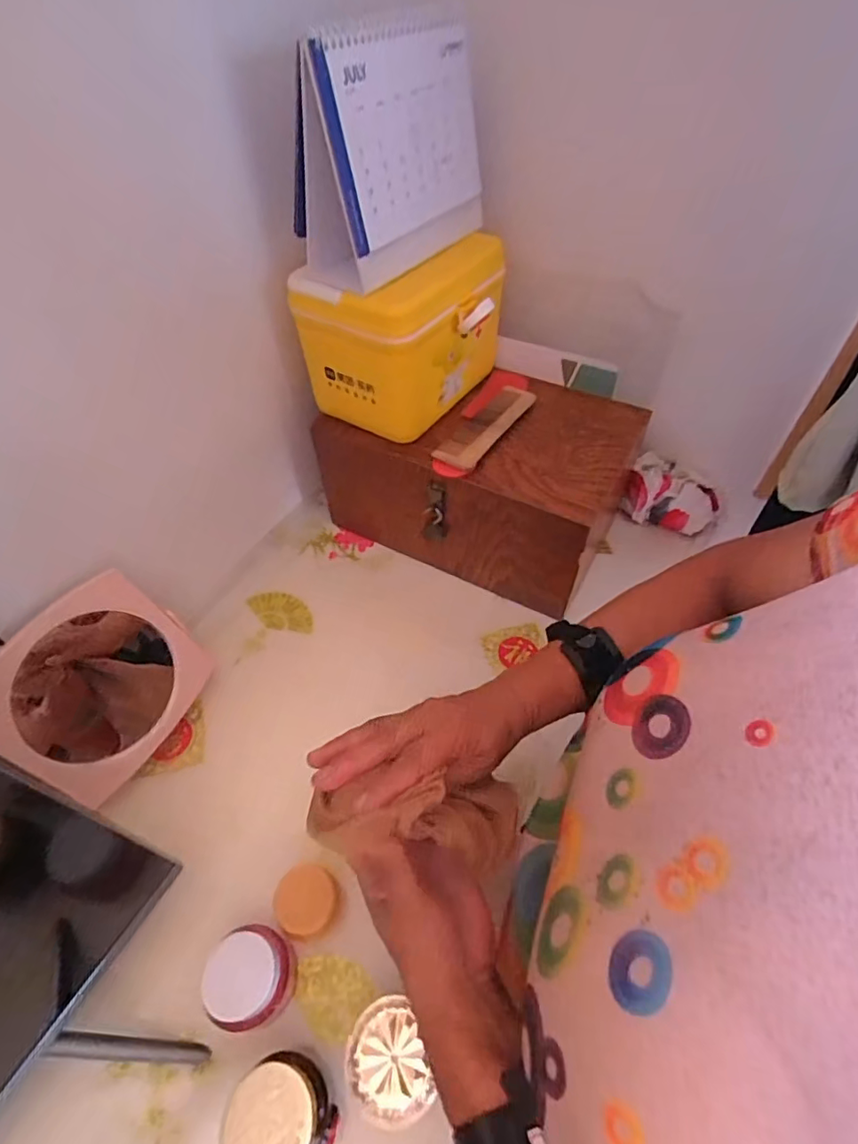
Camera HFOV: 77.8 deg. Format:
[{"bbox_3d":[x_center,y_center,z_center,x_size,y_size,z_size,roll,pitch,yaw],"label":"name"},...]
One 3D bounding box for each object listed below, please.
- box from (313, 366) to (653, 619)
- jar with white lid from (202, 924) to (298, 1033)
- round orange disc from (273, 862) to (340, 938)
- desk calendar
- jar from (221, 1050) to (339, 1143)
[{"bbox_3d":[0.068,-0.132,0.697,0.338,0.174,0.221,22,54,18],"label":"box"},{"bbox_3d":[-0.136,0.318,0.418,0.051,0.069,0.062,6,51,6],"label":"jar with white lid"},{"bbox_3d":[-0.105,0.282,0.451,0.049,0.042,0.049,6,48,-9],"label":"round orange disc"},{"bbox_3d":[-0.035,-0.395,0.497,0.072,0.172,0.202,29,57,22],"label":"desk calendar"},{"bbox_3d":[-0.098,0.366,0.361,0.057,0.075,0.058,-1,51,1],"label":"jar"}]

